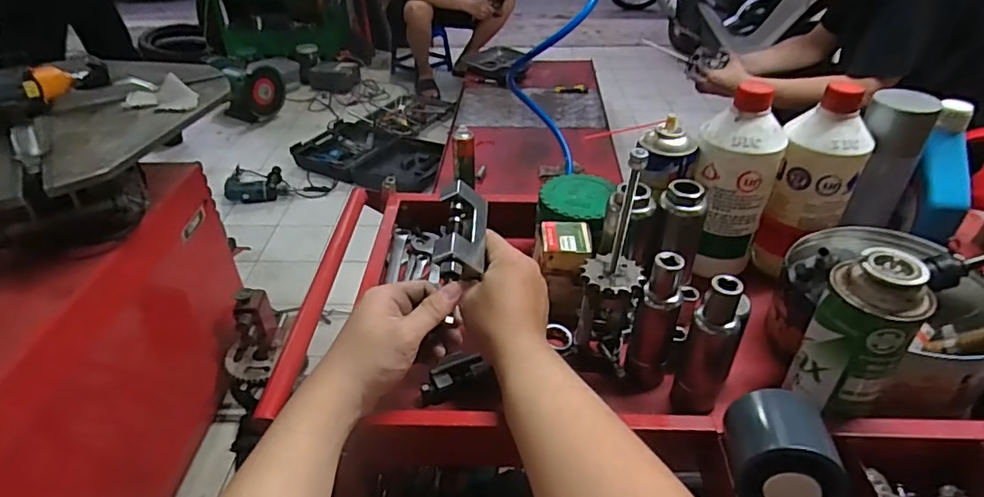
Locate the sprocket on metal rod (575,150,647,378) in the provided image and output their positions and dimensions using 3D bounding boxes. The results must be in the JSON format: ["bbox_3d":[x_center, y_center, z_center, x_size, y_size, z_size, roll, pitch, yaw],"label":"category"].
[{"bbox_3d":[0.112,0.014,0.507,0.055,0.219,0.062,13,39,18],"label":"sprocket on metal rod"}]

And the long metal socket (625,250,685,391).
[{"bbox_3d":[0.148,0.069,0.507,0.036,0.135,0.031,12,39,17],"label":"long metal socket"}]

